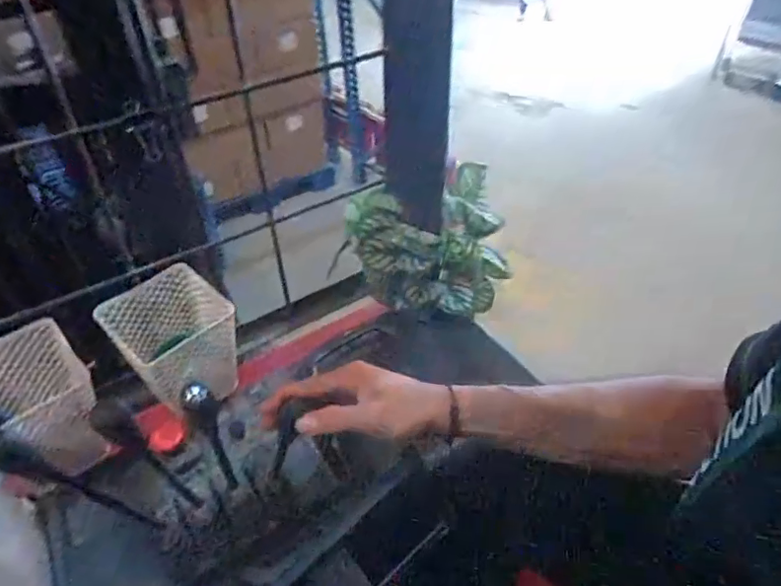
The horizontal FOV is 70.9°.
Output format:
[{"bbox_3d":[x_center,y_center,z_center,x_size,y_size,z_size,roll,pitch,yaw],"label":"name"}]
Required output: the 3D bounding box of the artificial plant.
[{"bbox_3d":[0.043,-0.068,0.765,0.188,0.154,0.178,-5,42,-4],"label":"artificial plant"}]

